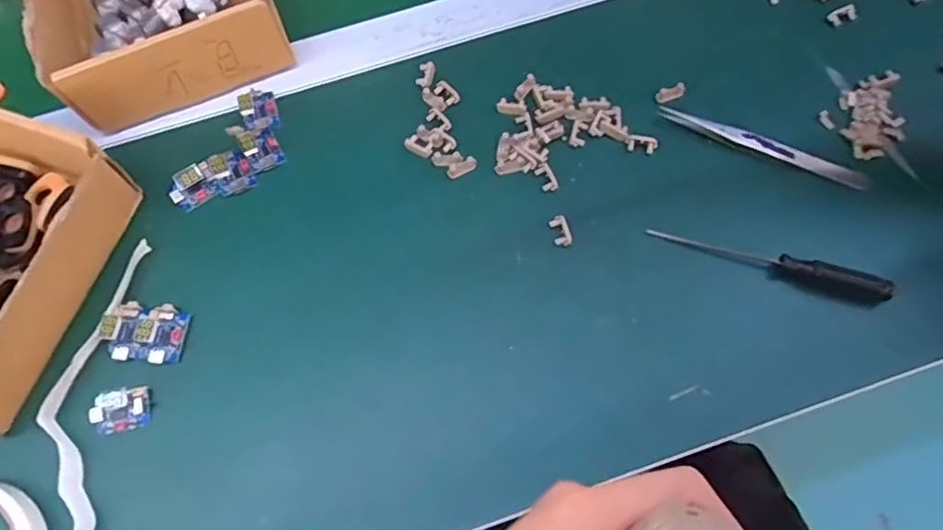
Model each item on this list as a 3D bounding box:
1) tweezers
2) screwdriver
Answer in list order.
[{"bbox_3d":[0.184,-0.076,0.382,0.130,0.012,0.011,22,70,11],"label":"tweezers"},{"bbox_3d":[0.171,-0.004,0.347,0.131,0.018,0.013,19,70,10],"label":"screwdriver"}]

